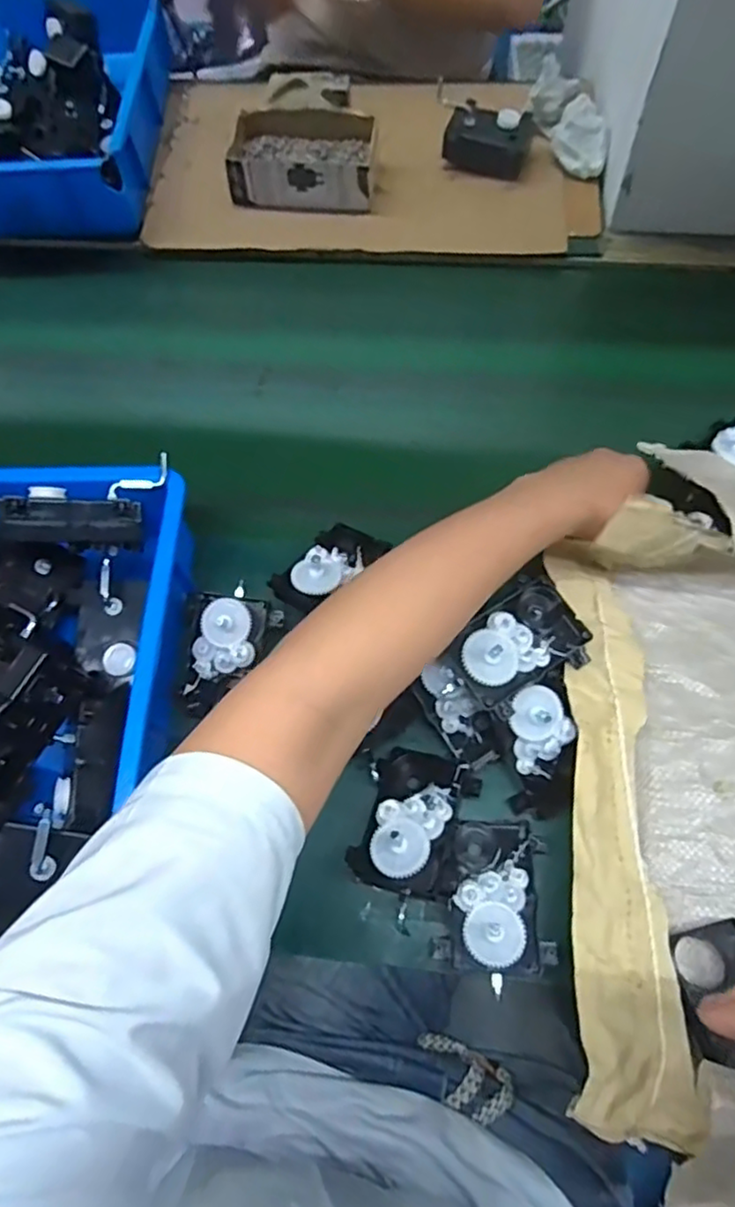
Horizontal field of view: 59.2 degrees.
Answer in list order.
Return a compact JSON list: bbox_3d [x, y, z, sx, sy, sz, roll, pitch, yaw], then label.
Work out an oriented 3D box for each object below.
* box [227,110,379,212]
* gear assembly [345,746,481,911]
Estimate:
[{"bbox_3d":[-0.079,-0.544,0.792,0.175,0.052,0.119,3,64,3],"label":"box"},{"bbox_3d":[0.033,0.159,0.472,0.074,0.053,0.100,17,66,9],"label":"gear assembly"}]

